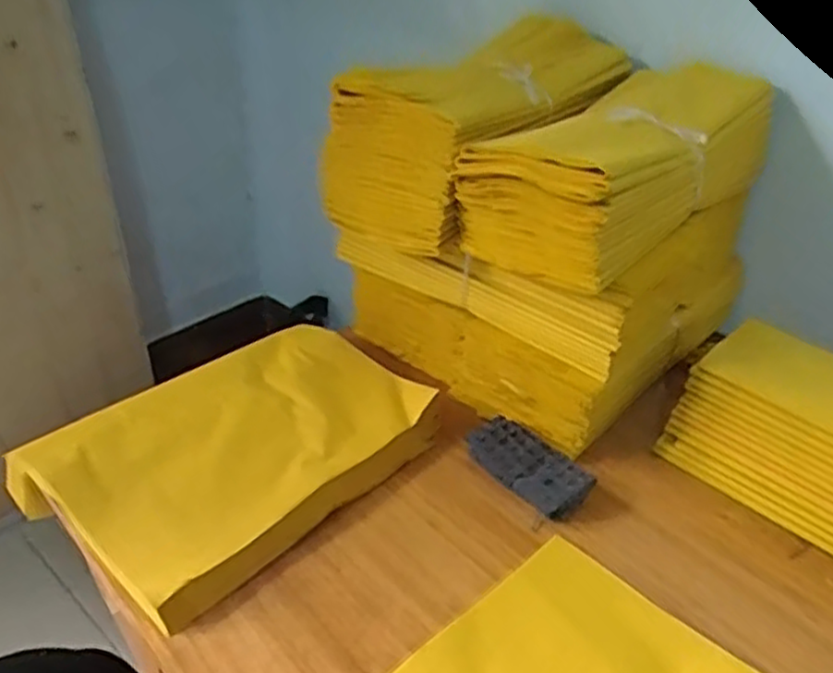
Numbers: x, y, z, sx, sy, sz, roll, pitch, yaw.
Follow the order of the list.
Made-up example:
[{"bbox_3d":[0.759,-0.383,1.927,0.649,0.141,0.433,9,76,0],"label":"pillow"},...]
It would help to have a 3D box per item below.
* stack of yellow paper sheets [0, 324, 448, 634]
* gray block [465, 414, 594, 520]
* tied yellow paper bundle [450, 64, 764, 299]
[{"bbox_3d":[-0.160,0.084,0.635,0.243,0.035,0.305,32,42,30],"label":"stack of yellow paper sheets"},{"bbox_3d":[0.094,0.110,0.619,0.049,0.025,0.113,-26,47,-38],"label":"gray block"},{"bbox_3d":[0.192,-0.158,0.664,0.149,0.113,0.326,32,42,31],"label":"tied yellow paper bundle"}]

